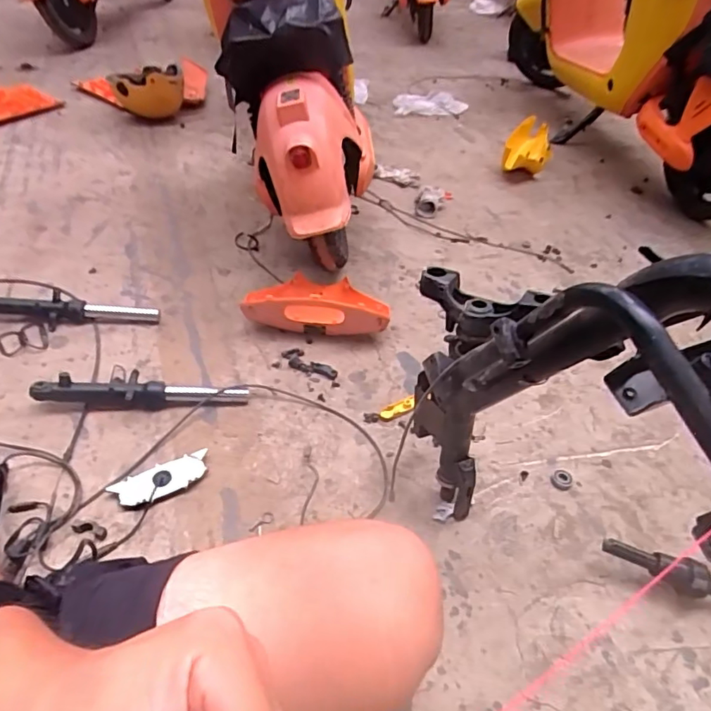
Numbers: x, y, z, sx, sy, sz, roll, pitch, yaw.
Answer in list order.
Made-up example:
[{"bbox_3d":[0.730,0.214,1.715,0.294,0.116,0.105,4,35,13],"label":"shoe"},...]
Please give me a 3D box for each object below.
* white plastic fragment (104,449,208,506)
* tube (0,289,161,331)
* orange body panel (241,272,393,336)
[{"bbox_3d":[-0.303,0.195,0.827,0.141,0.022,0.061,-15,45,-22],"label":"white plastic fragment"},{"bbox_3d":[-0.592,-0.093,1.092,0.362,0.041,0.082,4,44,-1],"label":"tube"},{"bbox_3d":[-0.077,-0.122,1.143,0.298,0.097,0.161,6,44,1],"label":"orange body panel"}]

